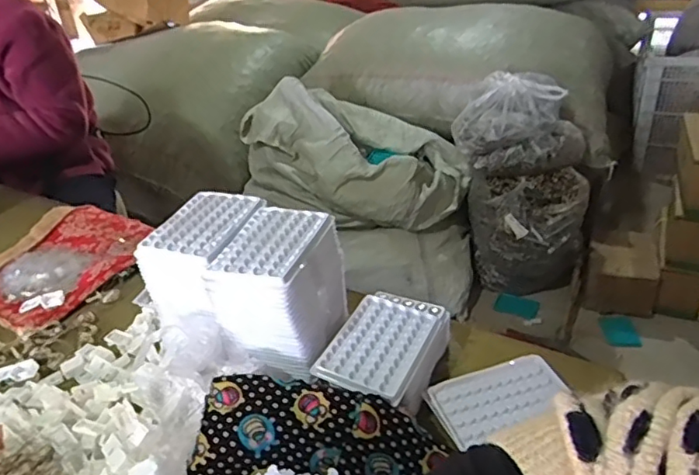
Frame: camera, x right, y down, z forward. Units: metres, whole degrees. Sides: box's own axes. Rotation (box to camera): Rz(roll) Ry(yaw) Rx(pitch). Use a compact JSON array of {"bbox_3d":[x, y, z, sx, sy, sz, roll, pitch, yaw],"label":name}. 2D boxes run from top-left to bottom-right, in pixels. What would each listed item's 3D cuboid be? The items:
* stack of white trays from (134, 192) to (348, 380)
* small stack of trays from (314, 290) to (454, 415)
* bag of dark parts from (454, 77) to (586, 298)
[{"bbox_3d":[-0.111,0.040,0.613,0.187,0.109,0.130,9,34,20],"label":"stack of white trays"},{"bbox_3d":[0.039,0.120,0.593,0.097,0.046,0.149,12,34,23],"label":"small stack of trays"},{"bbox_3d":[0.515,-0.131,1.747,0.394,0.646,0.332,7,33,16],"label":"bag of dark parts"}]

